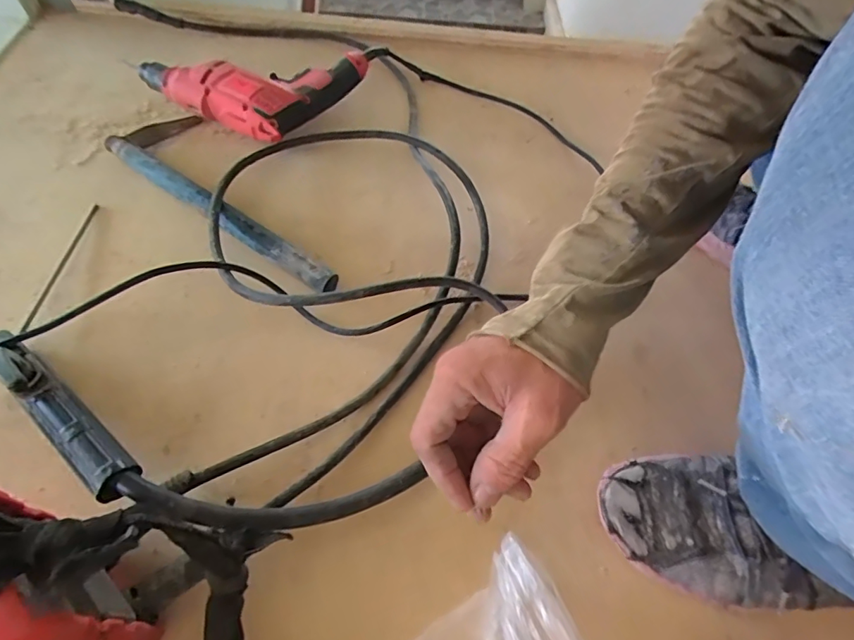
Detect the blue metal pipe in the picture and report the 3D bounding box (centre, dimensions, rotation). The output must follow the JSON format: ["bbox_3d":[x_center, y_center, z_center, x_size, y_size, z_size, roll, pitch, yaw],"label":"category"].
[{"bbox_3d":[-0.220,-0.113,0.523,0.312,0.031,0.024,32,61,16],"label":"blue metal pipe"}]

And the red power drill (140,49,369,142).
[{"bbox_3d":[-0.210,-0.314,0.624,0.203,0.053,0.186,28,59,13],"label":"red power drill"}]

